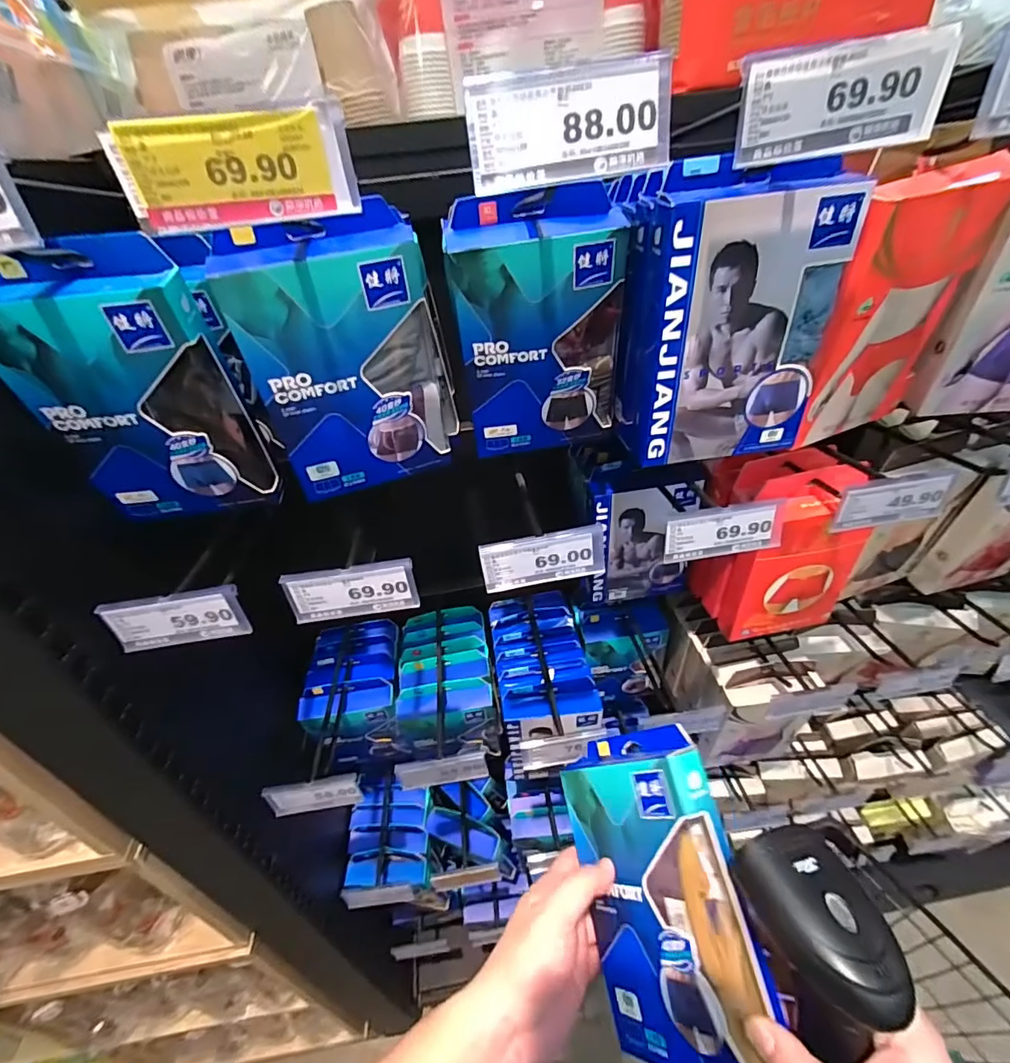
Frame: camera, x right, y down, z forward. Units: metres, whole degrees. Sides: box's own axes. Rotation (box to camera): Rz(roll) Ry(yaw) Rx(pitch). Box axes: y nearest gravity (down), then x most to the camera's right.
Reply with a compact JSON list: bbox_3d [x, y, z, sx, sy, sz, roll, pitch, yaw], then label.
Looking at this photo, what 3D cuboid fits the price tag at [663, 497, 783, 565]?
[{"bbox_3d":[0.183,0.001,0.416,0.097,0.045,0.005,-9,28,-1],"label":"price tag"}]

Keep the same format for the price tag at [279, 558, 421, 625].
[{"bbox_3d":[-0.121,0.048,0.398,0.099,0.046,0.009,-8,37,-3],"label":"price tag"}]

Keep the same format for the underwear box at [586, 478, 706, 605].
[{"bbox_3d":[0.171,0.019,0.629,0.133,0.180,0.024,-5,37,2],"label":"underwear box"}]

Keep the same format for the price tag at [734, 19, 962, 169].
[{"bbox_3d":[0.171,-0.221,0.253,0.103,0.047,0.005,-7,37,0],"label":"price tag"}]

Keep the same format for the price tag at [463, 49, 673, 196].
[{"bbox_3d":[0.032,-0.201,0.247,0.099,0.045,0.007,-9,37,-3],"label":"price tag"}]

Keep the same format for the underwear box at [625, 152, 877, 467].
[{"bbox_3d":[0.167,-0.150,0.372,0.140,0.199,0.036,-7,37,-1],"label":"underwear box"}]

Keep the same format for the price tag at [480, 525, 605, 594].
[{"bbox_3d":[0.032,0.023,0.410,0.100,0.046,0.010,-9,37,-3],"label":"price tag"}]

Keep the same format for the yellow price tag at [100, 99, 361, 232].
[{"bbox_3d":[-0.128,-0.174,0.239,0.106,0.040,0.005,-8,40,-3],"label":"yellow price tag"}]

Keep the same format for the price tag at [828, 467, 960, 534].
[{"bbox_3d":[0.328,-0.025,0.418,0.096,0.054,0.008,-7,37,-1],"label":"price tag"}]

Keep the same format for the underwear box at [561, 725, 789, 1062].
[{"bbox_3d":[0.113,0.263,0.368,0.035,0.131,0.203,5,60,-34],"label":"underwear box"}]

